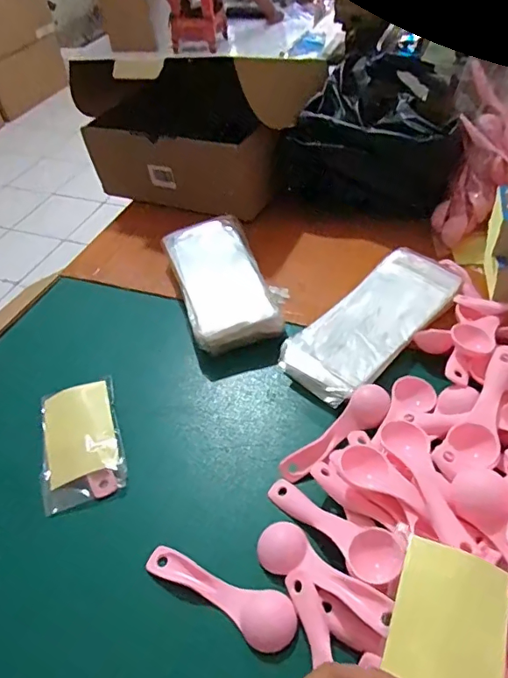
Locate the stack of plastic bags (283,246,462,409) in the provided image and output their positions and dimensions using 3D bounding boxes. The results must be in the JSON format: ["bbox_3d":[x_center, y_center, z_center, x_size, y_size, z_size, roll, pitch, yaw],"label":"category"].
[{"bbox_3d":[0.116,-0.015,0.484,0.195,0.037,0.084,-34,51,-25],"label":"stack of plastic bags"}]

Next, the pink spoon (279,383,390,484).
[{"bbox_3d":[0.070,0.076,0.407,0.111,0.015,0.028,-34,51,-25],"label":"pink spoon"}]

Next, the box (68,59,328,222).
[{"bbox_3d":[-0.067,-0.308,0.686,0.292,0.162,0.216,16,52,20],"label":"box"}]

